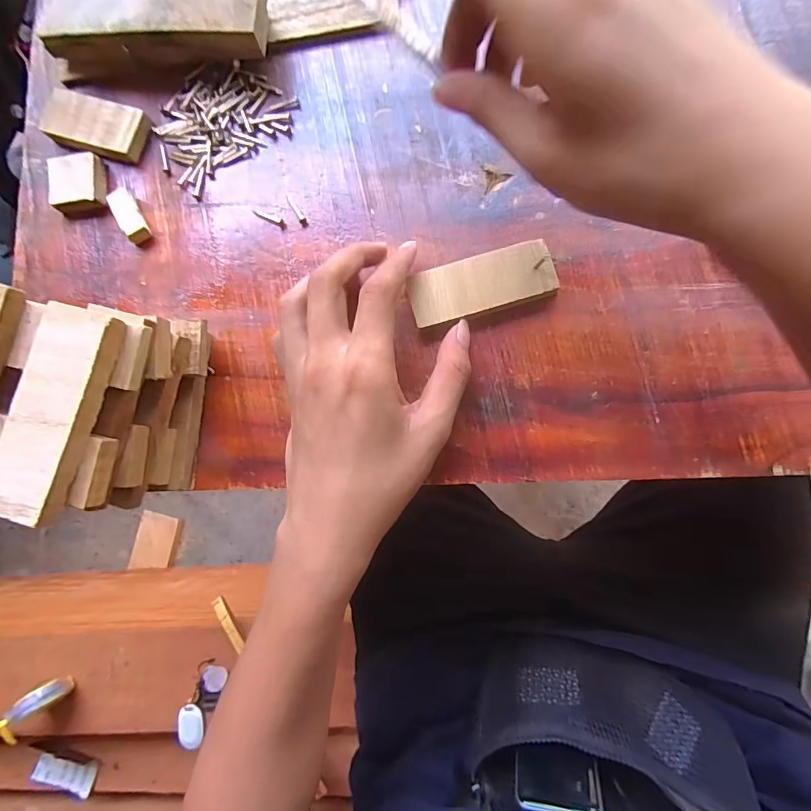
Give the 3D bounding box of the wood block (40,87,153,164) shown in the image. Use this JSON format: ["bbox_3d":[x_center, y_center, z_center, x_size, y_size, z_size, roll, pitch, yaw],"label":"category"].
[{"bbox_3d":[-0.209,-0.189,0.300,0.070,0.013,0.037,21,87,9],"label":"wood block"}]

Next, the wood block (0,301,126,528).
[{"bbox_3d":[-0.163,0.002,0.205,0.036,0.013,0.096,15,86,9],"label":"wood block"}]

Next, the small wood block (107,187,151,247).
[{"bbox_3d":[-0.182,-0.126,0.295,0.014,0.010,0.037,-32,81,3],"label":"small wood block"}]

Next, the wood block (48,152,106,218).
[{"bbox_3d":[-0.215,-0.145,0.293,0.037,0.011,0.036,-6,83,7],"label":"wood block"}]

